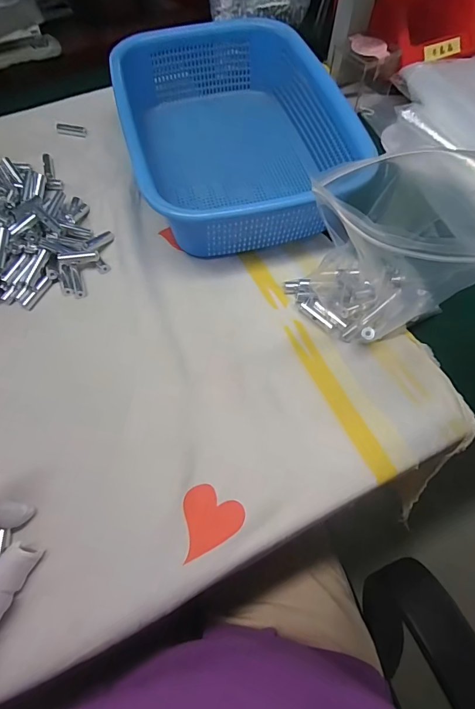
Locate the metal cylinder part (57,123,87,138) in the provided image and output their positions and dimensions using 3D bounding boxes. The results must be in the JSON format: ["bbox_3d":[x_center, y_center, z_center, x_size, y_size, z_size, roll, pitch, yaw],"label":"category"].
[{"bbox_3d":[-0.194,-0.263,0.448,0.035,0.010,0.010,13,64,6],"label":"metal cylinder part"}]

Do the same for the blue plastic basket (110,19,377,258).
[{"bbox_3d":[-0.006,-0.227,0.389,0.203,0.065,0.267,-14,65,-8],"label":"blue plastic basket"}]

